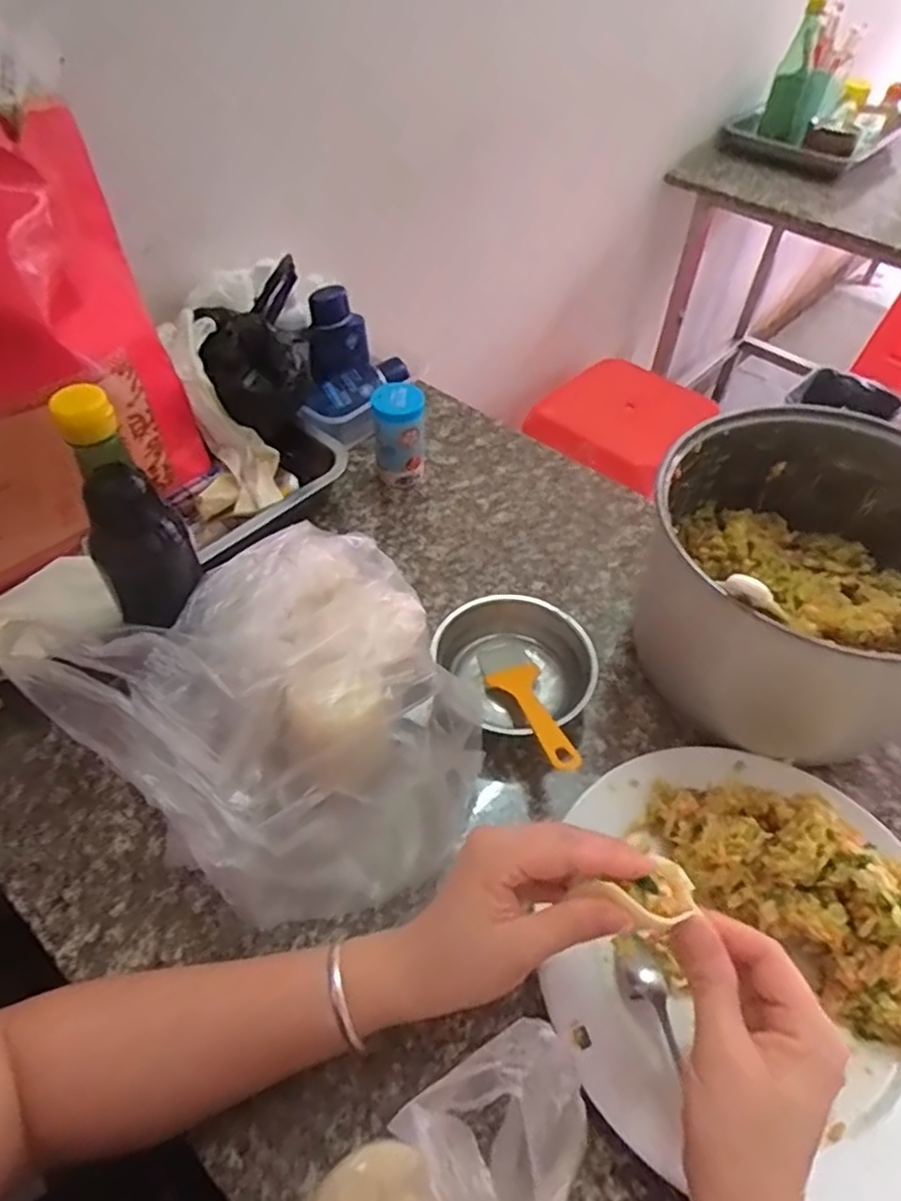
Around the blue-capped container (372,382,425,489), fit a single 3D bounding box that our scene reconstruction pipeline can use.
[{"bbox_3d":[-0.047,-0.157,0.671,0.047,0.089,0.052,-3,50,-5],"label":"blue-capped container"}]

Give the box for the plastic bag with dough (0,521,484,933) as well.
[{"bbox_3d":[-0.110,0.070,0.466,0.233,0.108,0.257,-34,59,-27],"label":"plastic bag with dough"}]

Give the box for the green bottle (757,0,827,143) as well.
[{"bbox_3d":[0.600,-0.912,1.233,0.061,0.221,0.056,16,51,11],"label":"green bottle"}]

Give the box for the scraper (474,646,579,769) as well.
[{"bbox_3d":[0.057,0.074,0.500,0.039,0.015,0.137,-10,27,-11],"label":"scraper"}]

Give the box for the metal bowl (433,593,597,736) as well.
[{"bbox_3d":[0.050,0.052,0.534,0.104,0.045,0.122,-21,54,-19],"label":"metal bowl"}]

